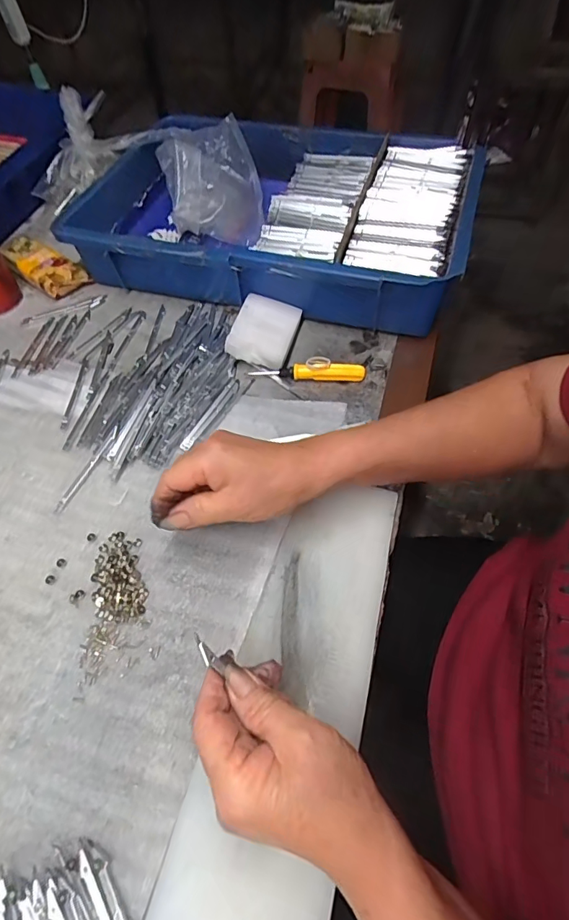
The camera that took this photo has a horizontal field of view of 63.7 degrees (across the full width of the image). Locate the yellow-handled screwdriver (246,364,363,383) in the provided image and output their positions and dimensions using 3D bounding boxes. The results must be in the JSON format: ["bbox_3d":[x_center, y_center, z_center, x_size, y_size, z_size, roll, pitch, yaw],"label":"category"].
[{"bbox_3d":[0.023,-0.087,0.456,0.111,0.017,0.013,1,57,3],"label":"yellow-handled screwdriver"}]

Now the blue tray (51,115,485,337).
[{"bbox_3d":[-0.020,-0.294,0.552,0.444,0.088,0.277,13,58,10],"label":"blue tray"}]

